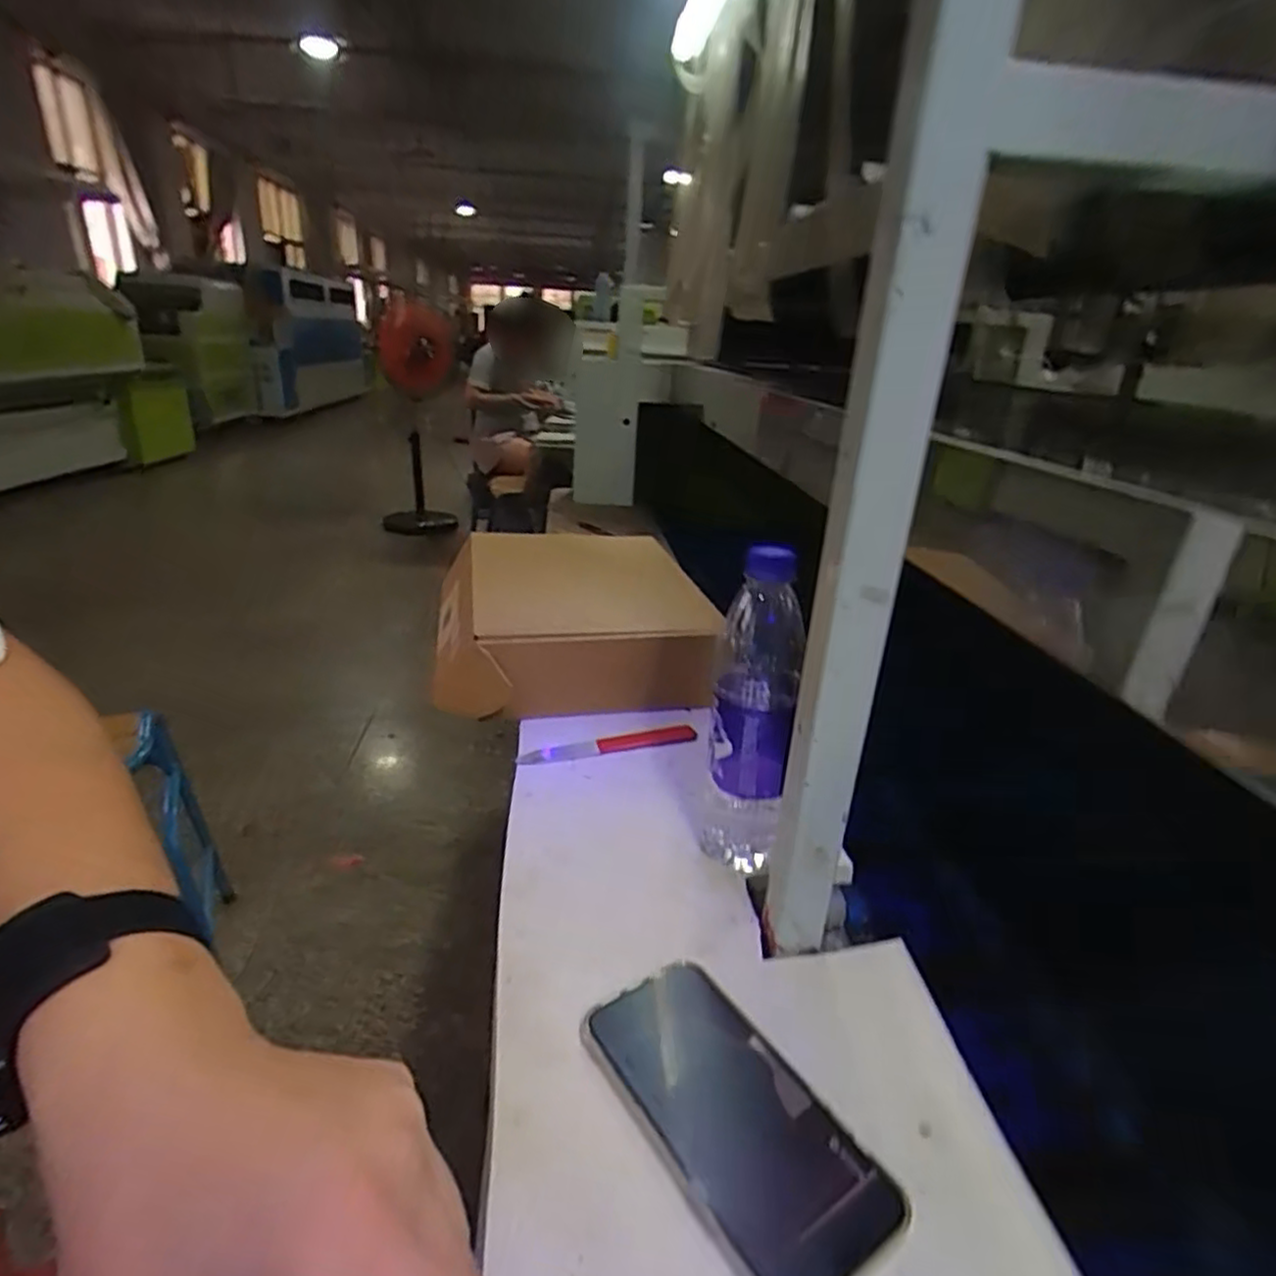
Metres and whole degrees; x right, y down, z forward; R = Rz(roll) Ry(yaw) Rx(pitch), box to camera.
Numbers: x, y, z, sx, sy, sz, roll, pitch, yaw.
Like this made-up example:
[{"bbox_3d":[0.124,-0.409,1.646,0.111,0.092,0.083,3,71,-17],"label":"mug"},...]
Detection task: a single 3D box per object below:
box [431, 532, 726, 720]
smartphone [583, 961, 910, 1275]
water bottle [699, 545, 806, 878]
[{"bbox_3d":[-0.095,-0.036,0.837,0.263,0.088,0.364,-1,24,-11],"label":"box"},{"bbox_3d":[0.045,0.231,0.347,0.080,0.011,0.159,-13,29,-34],"label":"smartphone"},{"bbox_3d":[0.081,0.049,0.495,0.056,0.226,0.072,9,24,12],"label":"water bottle"}]

